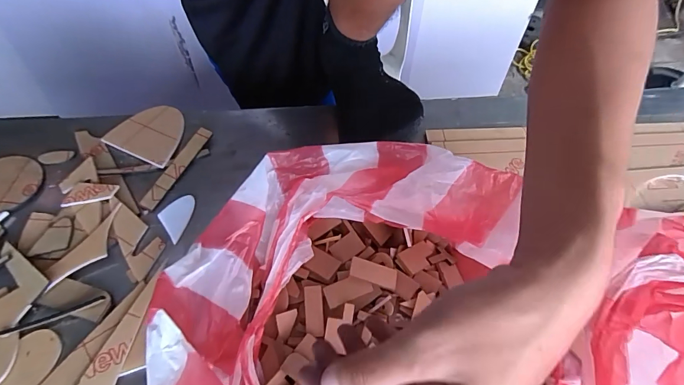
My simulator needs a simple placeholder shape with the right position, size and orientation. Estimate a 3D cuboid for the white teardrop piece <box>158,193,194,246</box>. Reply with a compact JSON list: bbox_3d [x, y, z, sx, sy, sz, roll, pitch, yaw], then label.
[{"bbox_3d":[-0.165,0.023,0.380,0.028,0.004,0.049,11,58,5],"label":"white teardrop piece"}]

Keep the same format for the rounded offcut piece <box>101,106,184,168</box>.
[{"bbox_3d":[-0.210,-0.068,0.432,0.080,0.005,0.072,25,60,13],"label":"rounded offcut piece"}]

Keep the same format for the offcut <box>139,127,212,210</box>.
[{"bbox_3d":[-0.173,-0.028,0.407,0.015,0.007,0.106,22,59,12],"label":"offcut"}]

